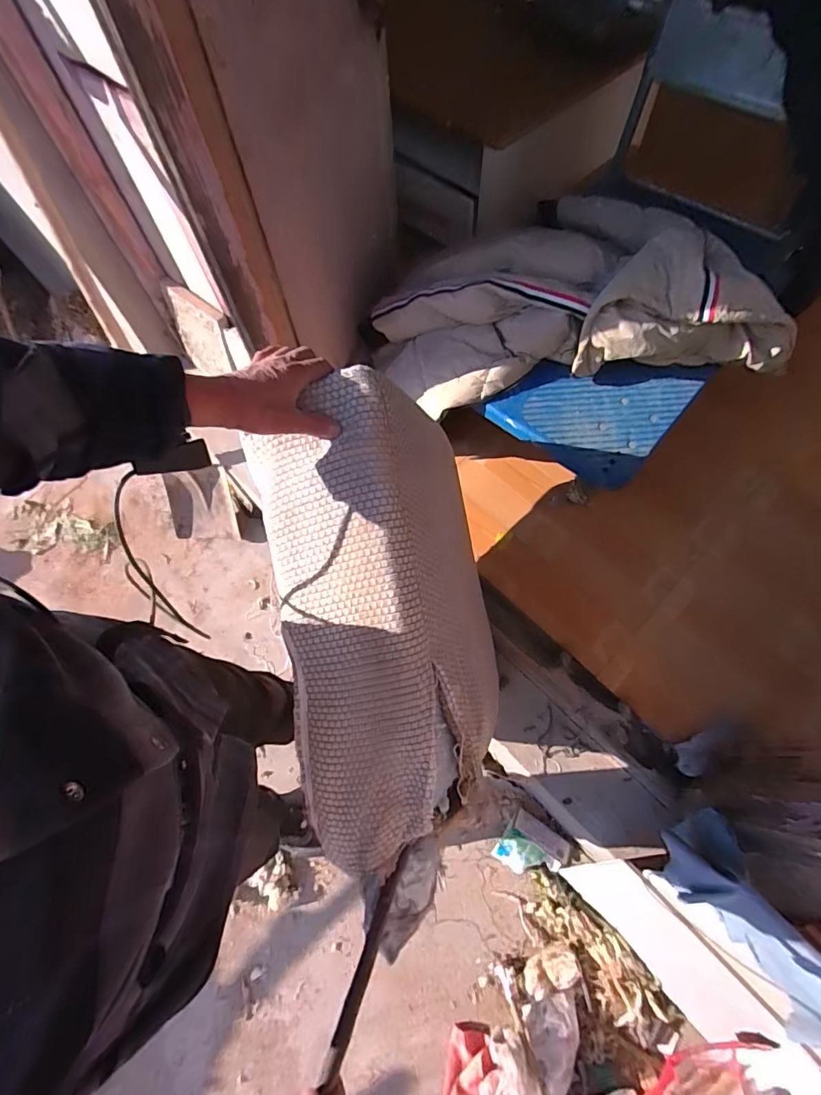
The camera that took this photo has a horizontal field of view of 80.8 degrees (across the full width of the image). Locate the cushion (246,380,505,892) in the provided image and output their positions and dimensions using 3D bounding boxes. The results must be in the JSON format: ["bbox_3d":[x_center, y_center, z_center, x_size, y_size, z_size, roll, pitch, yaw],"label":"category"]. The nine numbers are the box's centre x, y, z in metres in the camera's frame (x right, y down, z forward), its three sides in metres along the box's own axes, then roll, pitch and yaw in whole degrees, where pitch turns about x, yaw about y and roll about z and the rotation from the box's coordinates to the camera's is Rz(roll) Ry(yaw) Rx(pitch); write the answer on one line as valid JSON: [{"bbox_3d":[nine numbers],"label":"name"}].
[{"bbox_3d":[-0.029,0.083,0.607,0.252,0.146,0.542,-6,92,0],"label":"cushion"}]

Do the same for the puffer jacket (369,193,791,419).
[{"bbox_3d":[0.324,-0.577,1.067,0.830,0.219,0.491,-8,67,-1],"label":"puffer jacket"}]

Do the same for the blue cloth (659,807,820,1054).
[{"bbox_3d":[0.516,0.568,0.686,0.097,0.187,0.329,-32,69,-10],"label":"blue cloth"}]

